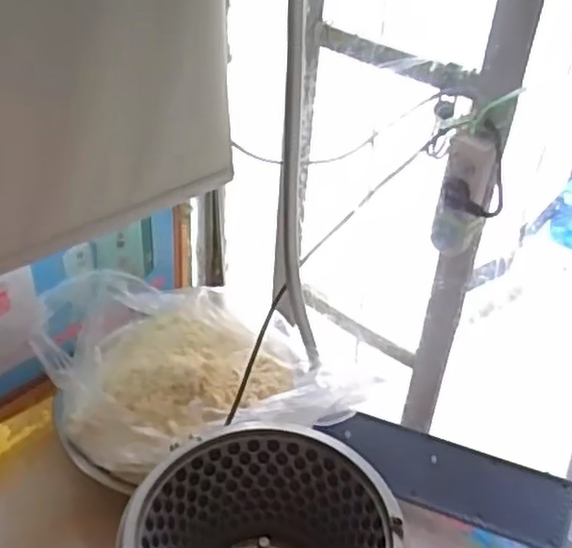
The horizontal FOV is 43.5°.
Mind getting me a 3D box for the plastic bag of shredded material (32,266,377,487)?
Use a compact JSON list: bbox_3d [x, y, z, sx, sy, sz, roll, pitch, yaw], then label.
[{"bbox_3d":[-0.131,0.121,1.094,0.448,0.174,0.343,-4,37,-11],"label":"plastic bag of shredded material"}]

